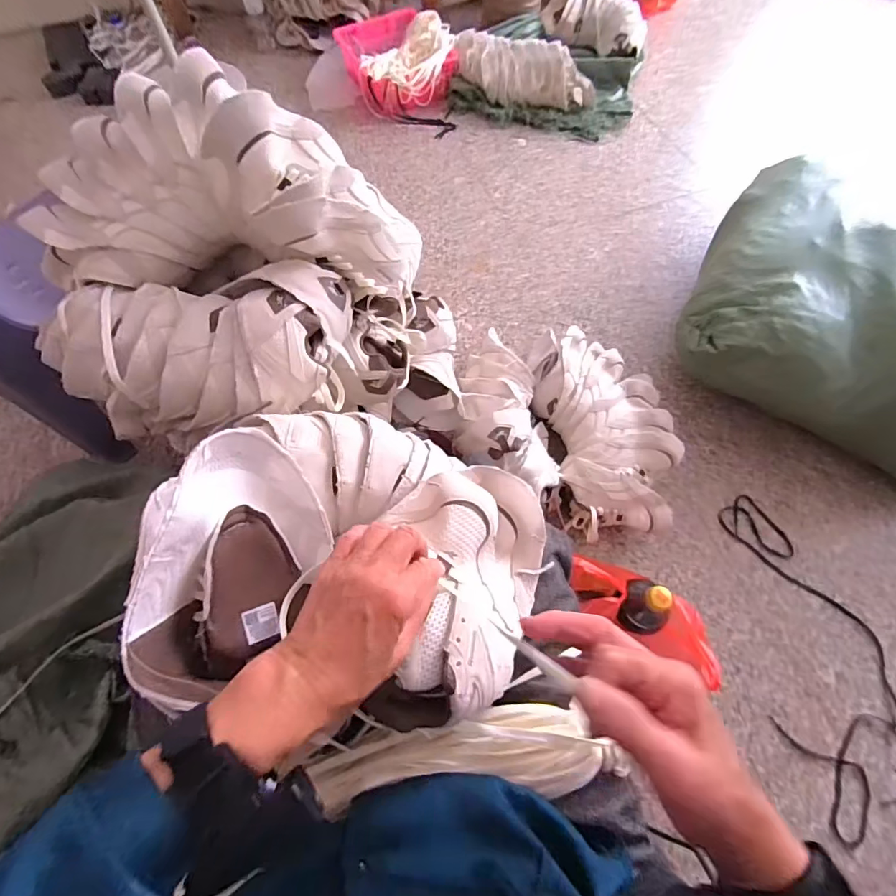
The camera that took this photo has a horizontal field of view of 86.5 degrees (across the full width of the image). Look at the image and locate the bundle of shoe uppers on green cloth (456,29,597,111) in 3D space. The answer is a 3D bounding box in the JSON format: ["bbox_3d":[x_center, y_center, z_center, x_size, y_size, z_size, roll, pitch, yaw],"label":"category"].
[{"bbox_3d":[0.234,-1.141,1.471,0.443,0.131,0.157,13,65,8],"label":"bundle of shoe uppers on green cloth"}]

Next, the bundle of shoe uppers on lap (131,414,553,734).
[{"bbox_3d":[-0.069,0.080,0.390,0.303,0.141,0.253,6,66,2],"label":"bundle of shoe uppers on lap"}]

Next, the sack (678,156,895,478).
[{"bbox_3d":[1.039,-0.224,0.924,1.073,0.264,0.590,17,66,9],"label":"sack"}]

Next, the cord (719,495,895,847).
[{"bbox_3d":[0.637,0.336,0.815,0.204,0.018,0.535,-3,64,0],"label":"cord"}]

